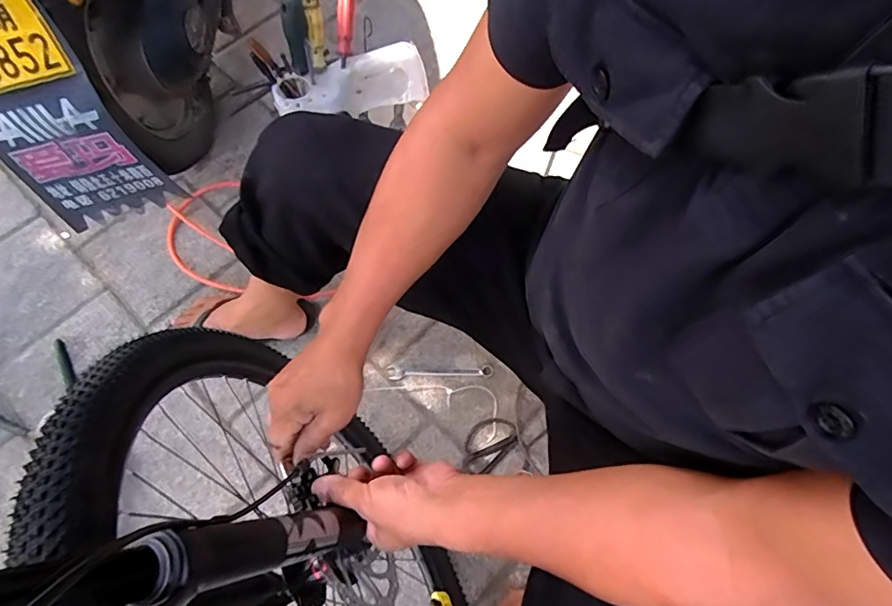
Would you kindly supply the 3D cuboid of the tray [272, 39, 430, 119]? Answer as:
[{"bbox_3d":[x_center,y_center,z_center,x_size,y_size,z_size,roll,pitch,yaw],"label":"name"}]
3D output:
[{"bbox_3d":[-0.146,-0.335,0.770,0.233,0.083,0.070,-9,66,-6],"label":"tray"}]

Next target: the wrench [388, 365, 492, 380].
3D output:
[{"bbox_3d":[-0.011,0.125,0.917,0.187,0.004,0.025,-1,67,-2],"label":"wrench"}]

